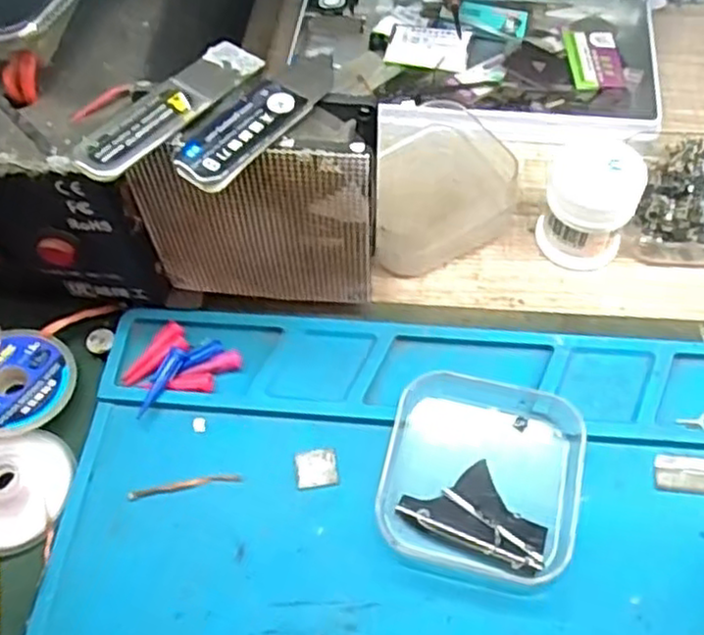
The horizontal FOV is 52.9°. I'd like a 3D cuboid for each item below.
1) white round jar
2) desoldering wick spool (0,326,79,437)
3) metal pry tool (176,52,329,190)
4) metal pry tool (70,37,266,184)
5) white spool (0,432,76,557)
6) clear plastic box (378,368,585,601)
[{"bbox_3d":[0.094,-0.045,0.282,0.034,0.044,0.030,24,64,17],"label":"white round jar"},{"bbox_3d":[-0.128,0.024,0.266,0.046,0.008,0.046,5,53,-6],"label":"desoldering wick spool"},{"bbox_3d":[-0.029,-0.062,0.215,0.021,0.006,0.062,32,67,21],"label":"metal pry tool"},{"bbox_3d":[-0.056,-0.065,0.218,0.018,0.004,0.070,35,62,11],"label":"metal pry tool"},{"bbox_3d":[-0.120,0.061,0.245,0.042,0.009,0.037,-11,59,-3],"label":"white spool"},{"bbox_3d":[0.044,0.053,0.238,0.064,0.016,0.066,11,61,11],"label":"clear plastic box"}]

